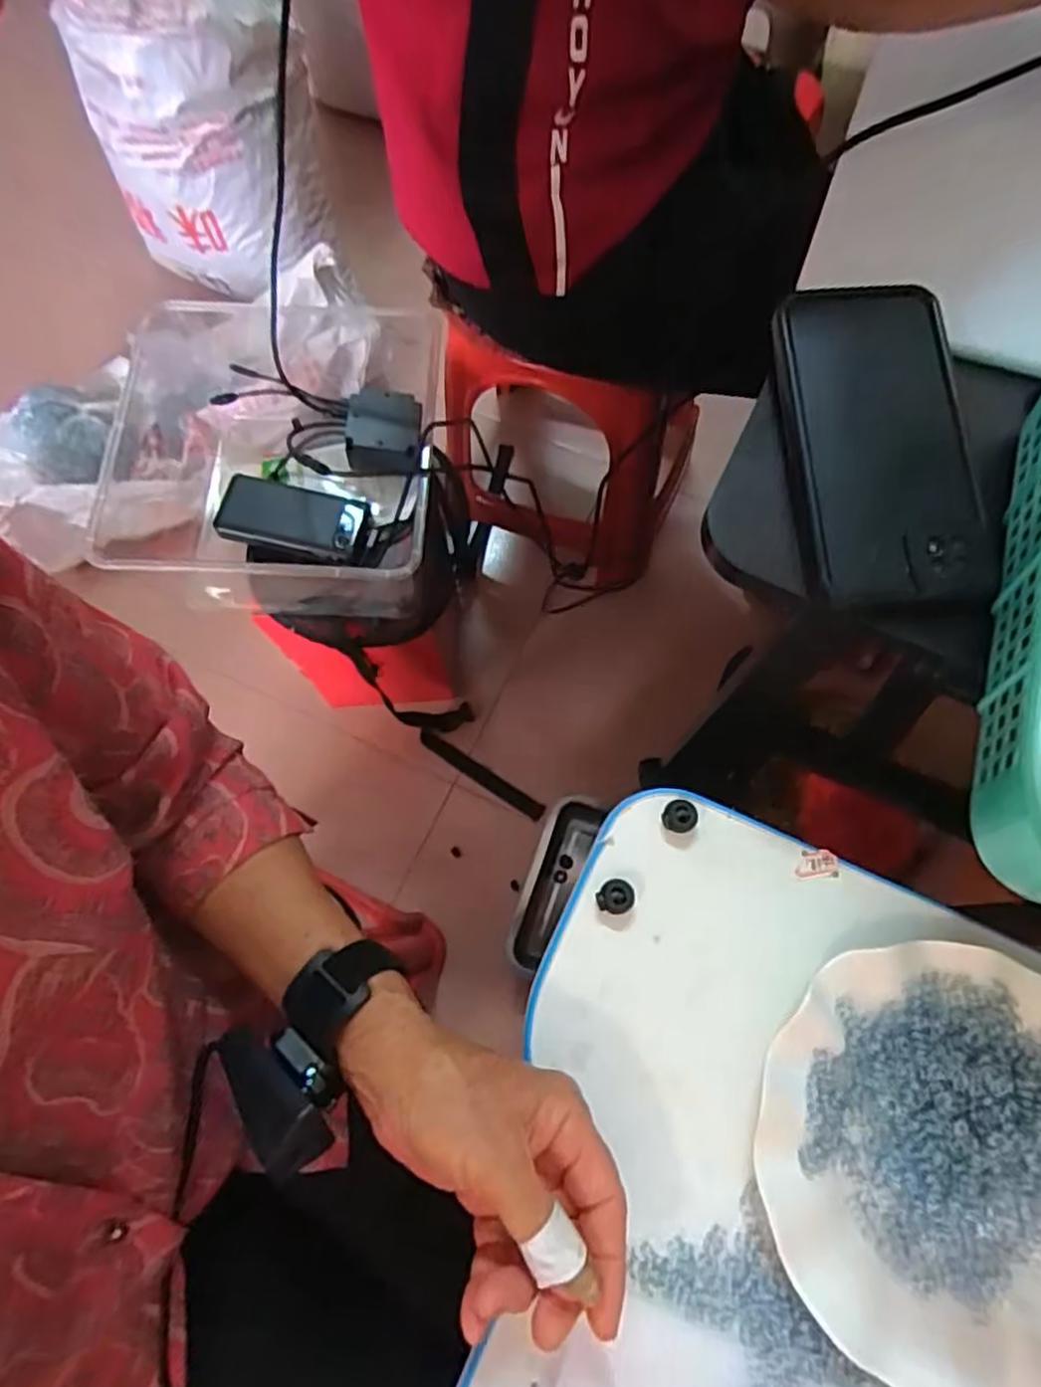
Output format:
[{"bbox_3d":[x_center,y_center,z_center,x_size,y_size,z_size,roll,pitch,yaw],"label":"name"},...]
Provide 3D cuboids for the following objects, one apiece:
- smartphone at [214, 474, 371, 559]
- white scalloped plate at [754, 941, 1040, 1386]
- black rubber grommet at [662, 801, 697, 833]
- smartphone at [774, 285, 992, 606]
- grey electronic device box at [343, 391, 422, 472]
[{"bbox_3d":[-0.241,-0.189,0.767,0.151,0.017,0.078,8,72,-10],"label":"smartphone"},{"bbox_3d":[0.202,0.215,0.331,0.176,0.026,0.179,0,73,1],"label":"white scalloped plate"},{"bbox_3d":[0.086,0.067,0.388,0.018,0.011,0.017,0,73,1],"label":"black rubber grommet"},{"bbox_3d":[0.165,-0.120,0.333,0.076,0.014,0.161,-4,74,13],"label":"smartphone"},{"bbox_3d":[-0.148,-0.287,0.782,0.083,0.025,0.085,1,73,1],"label":"grey electronic device box"}]

